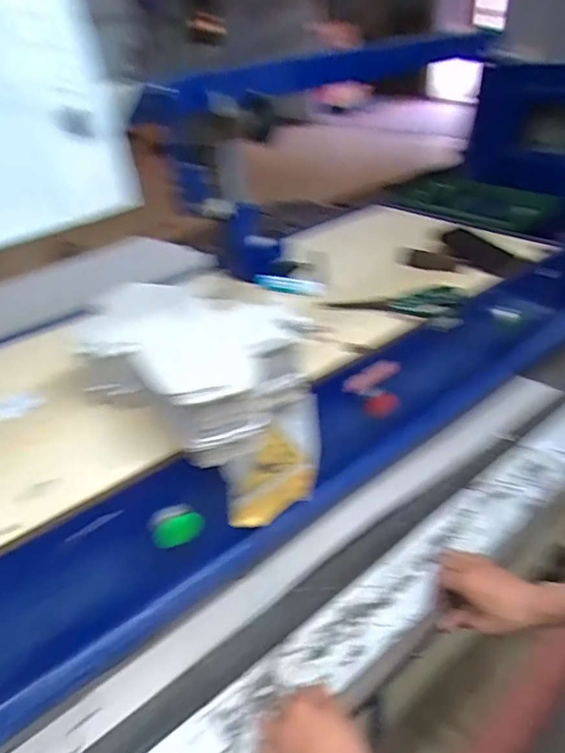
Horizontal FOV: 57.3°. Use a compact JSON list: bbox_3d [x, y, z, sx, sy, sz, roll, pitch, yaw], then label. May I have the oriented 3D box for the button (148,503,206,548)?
[{"bbox_3d":[-0.120,0.166,0.582,0.057,0.035,0.028,-22,36,-22],"label":"button"}]

